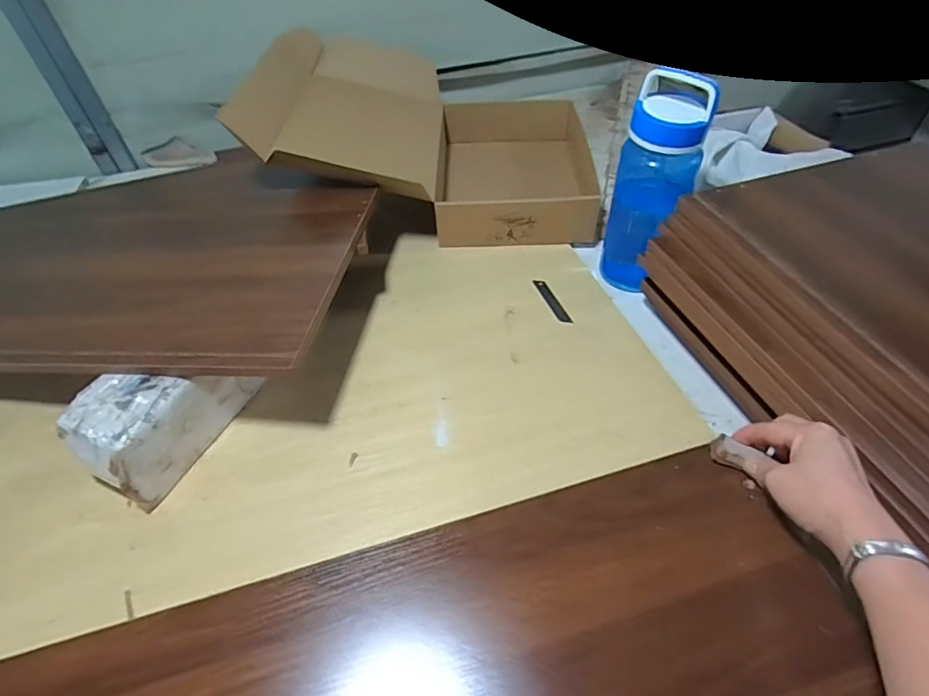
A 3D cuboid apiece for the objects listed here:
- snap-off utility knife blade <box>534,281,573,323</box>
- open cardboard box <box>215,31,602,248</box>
[{"bbox_3d":[0.129,-0.069,0.755,0.017,0.004,0.097,-16,50,-10],"label":"snap-off utility knife blade"},{"bbox_3d":[-0.044,-0.390,0.916,0.538,0.181,0.455,-2,49,3],"label":"open cardboard box"}]

